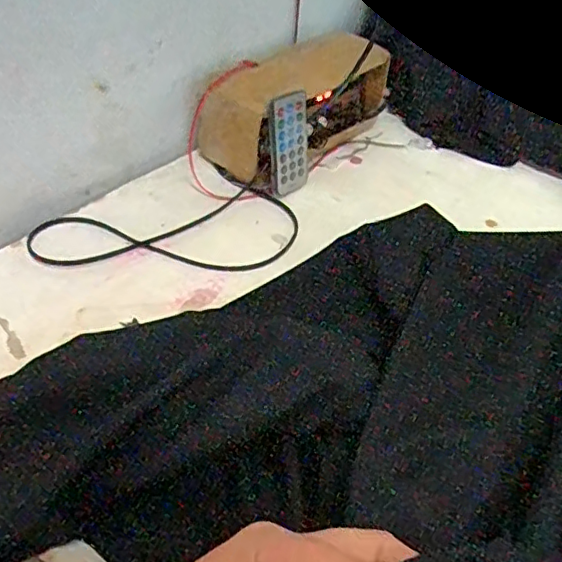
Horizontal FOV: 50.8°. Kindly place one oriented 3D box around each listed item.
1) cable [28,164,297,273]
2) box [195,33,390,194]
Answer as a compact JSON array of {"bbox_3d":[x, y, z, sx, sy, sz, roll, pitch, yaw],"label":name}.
[{"bbox_3d":[-0.085,-0.040,0.473,0.203,0.014,0.117,-24,53,-26],"label":"cable"},{"bbox_3d":[0.023,-0.171,0.562,0.084,0.086,0.205,36,53,27],"label":"box"}]

